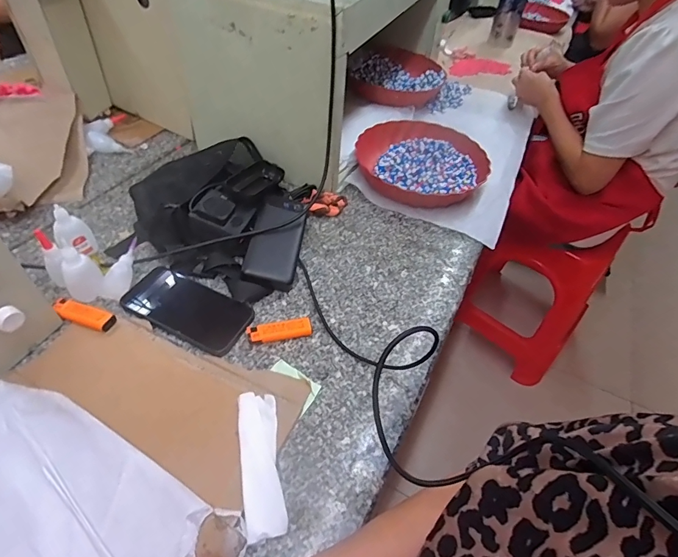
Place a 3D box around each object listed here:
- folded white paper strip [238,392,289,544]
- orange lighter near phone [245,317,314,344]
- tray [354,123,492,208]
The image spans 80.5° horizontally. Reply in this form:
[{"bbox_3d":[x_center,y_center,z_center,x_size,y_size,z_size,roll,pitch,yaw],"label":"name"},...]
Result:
[{"bbox_3d":[-0.079,0.181,0.402,0.039,0.014,0.135,-6,49,-11],"label":"folded white paper strip"},{"bbox_3d":[-0.074,0.067,0.506,0.079,0.013,0.025,-7,49,-13],"label":"orange lighter near phone"},{"bbox_3d":[0.156,-0.224,0.764,0.237,0.041,0.232,15,48,8],"label":"tray"}]

